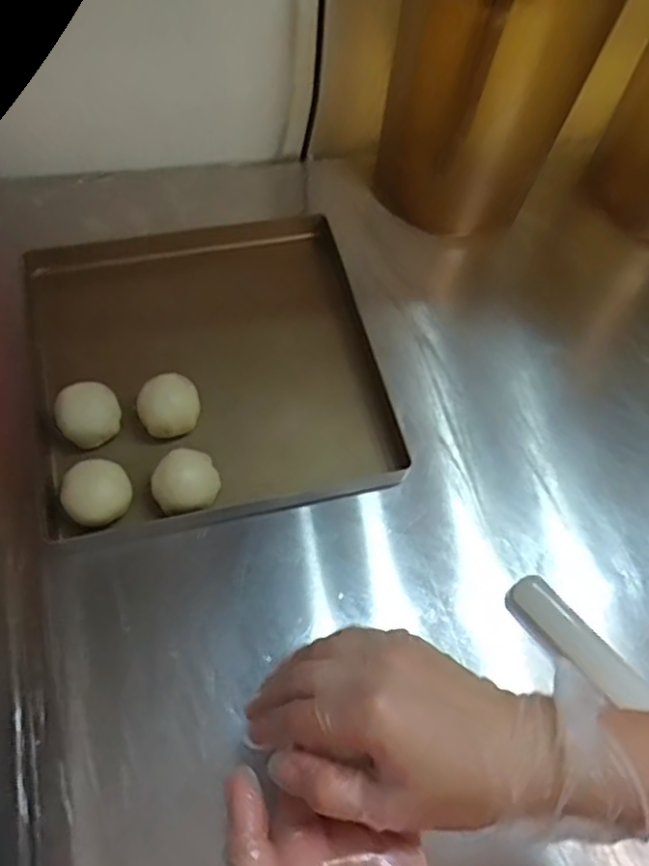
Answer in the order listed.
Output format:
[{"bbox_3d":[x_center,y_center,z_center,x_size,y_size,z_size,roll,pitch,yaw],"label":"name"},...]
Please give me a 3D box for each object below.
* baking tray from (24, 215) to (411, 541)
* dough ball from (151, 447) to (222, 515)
[{"bbox_3d":[-0.102,-0.066,0.571,0.283,0.046,0.289,-11,62,-10],"label":"baking tray"},{"bbox_3d":[-0.105,0.037,0.500,0.049,0.032,0.043,-14,65,-14],"label":"dough ball"}]

